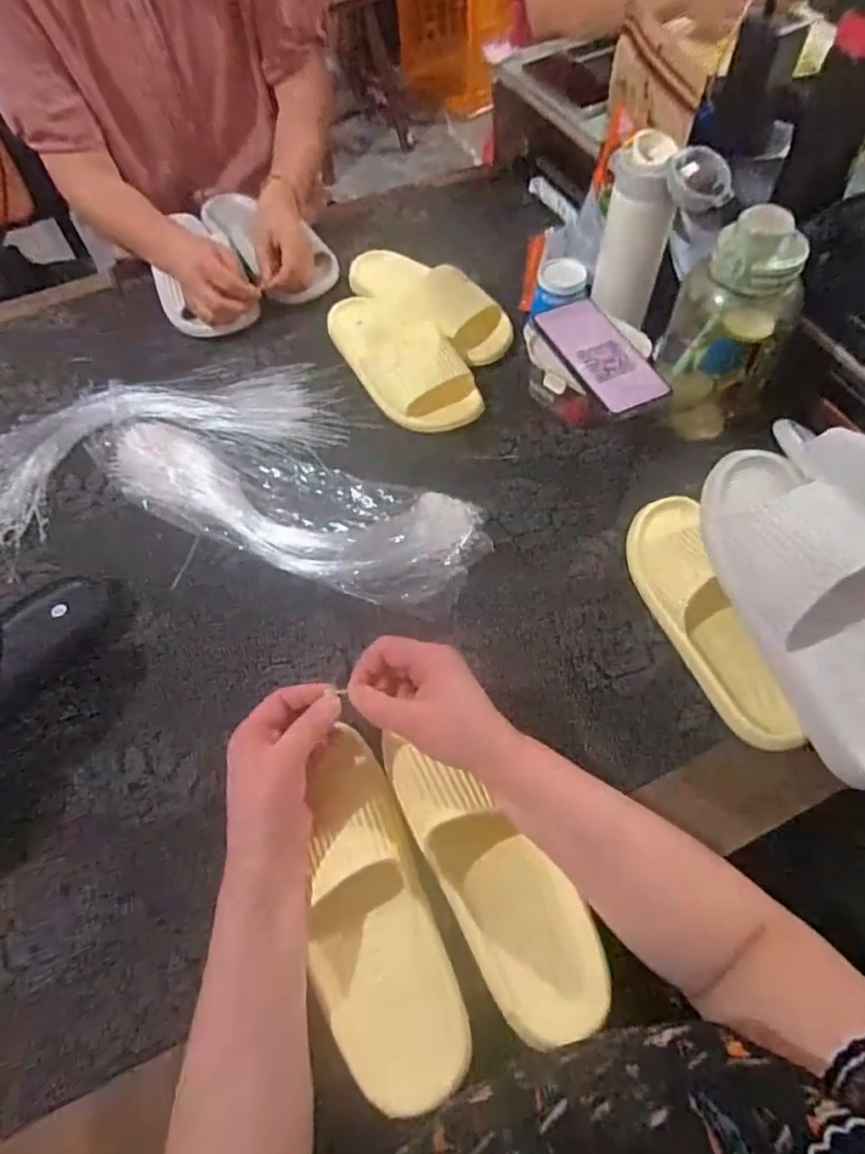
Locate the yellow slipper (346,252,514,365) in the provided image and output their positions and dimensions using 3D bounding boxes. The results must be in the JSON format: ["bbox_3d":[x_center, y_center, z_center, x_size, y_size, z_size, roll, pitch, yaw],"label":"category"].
[{"bbox_3d":[-0.014,-0.357,0.782,0.088,0.054,0.251,-41,66,-18],"label":"yellow slipper"}]

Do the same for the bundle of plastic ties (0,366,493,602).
[{"bbox_3d":[-0.219,-0.136,0.672,0.574,0.043,0.286,8,61,9],"label":"bundle of plastic ties"}]

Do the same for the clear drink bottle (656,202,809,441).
[{"bbox_3d":[0.289,-0.243,0.602,0.110,0.204,0.106,24,65,17],"label":"clear drink bottle"}]

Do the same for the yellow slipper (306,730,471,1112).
[{"bbox_3d":[-0.044,0.231,0.434,0.085,0.068,0.225,-15,67,-4],"label":"yellow slipper"}]

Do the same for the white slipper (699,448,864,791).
[{"bbox_3d":[0.304,0.019,0.475,0.119,0.064,0.271,-18,80,-6],"label":"white slipper"}]

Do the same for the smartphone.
[{"bbox_3d":[0.175,-0.239,0.653,0.079,0.013,0.164,-22,61,-8],"label":"smartphone"}]

